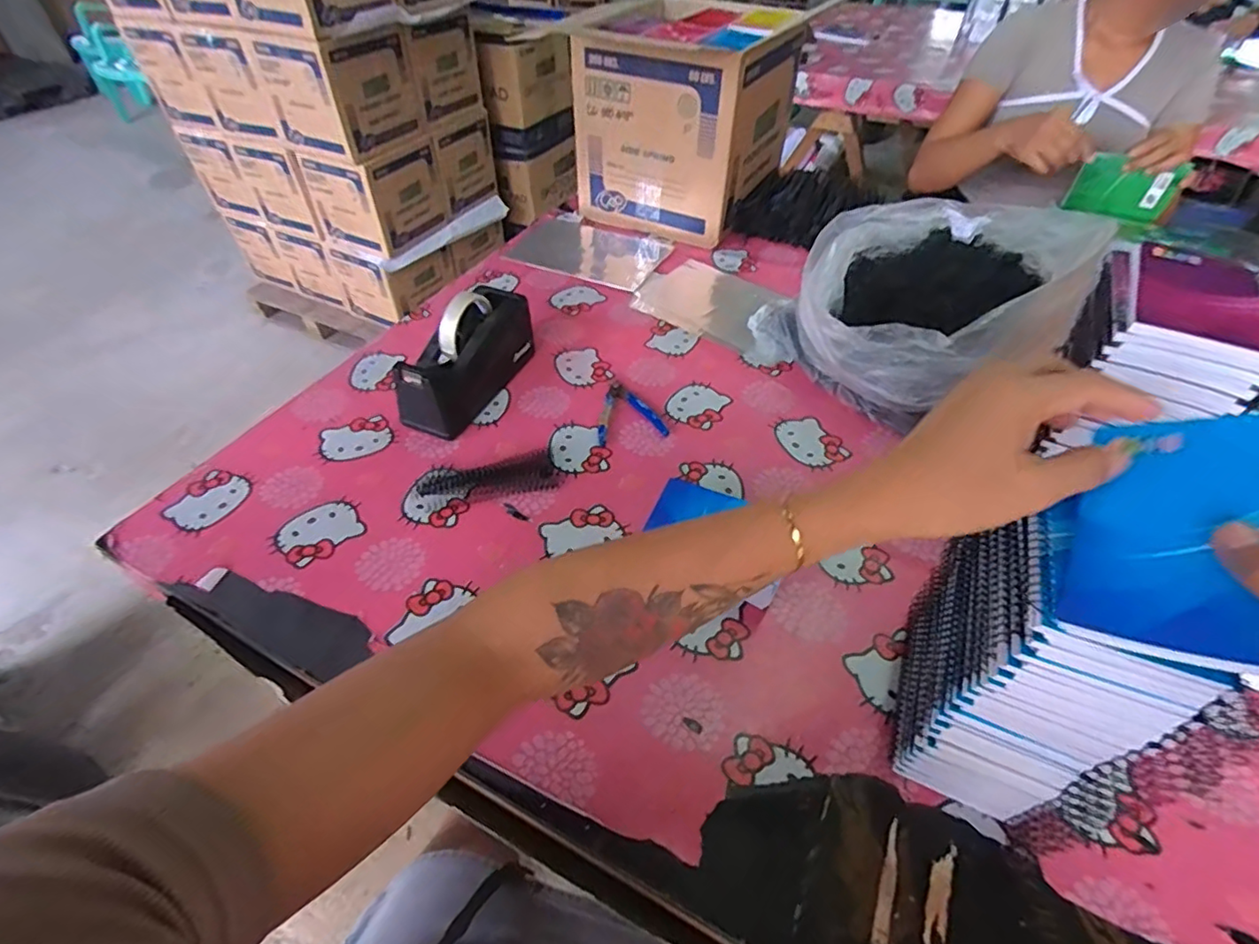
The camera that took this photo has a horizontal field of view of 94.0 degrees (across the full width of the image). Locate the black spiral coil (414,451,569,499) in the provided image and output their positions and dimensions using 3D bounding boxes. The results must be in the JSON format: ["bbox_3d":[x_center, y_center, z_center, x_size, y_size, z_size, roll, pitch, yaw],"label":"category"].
[{"bbox_3d":[-0.152,0.007,0.649,0.150,0.012,0.054,-12,48,-12],"label":"black spiral coil"}]

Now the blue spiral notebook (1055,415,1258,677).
[{"bbox_3d":[0.271,0.028,0.291,0.084,0.011,0.130,-3,54,53],"label":"blue spiral notebook"}]

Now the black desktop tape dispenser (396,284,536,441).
[{"bbox_3d":[-0.194,-0.144,0.714,0.069,0.119,0.198,19,49,16],"label":"black desktop tape dispenser"}]

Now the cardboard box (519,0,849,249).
[{"bbox_3d":[0.099,-0.622,1.043,0.326,0.284,0.317,27,52,22],"label":"cardboard box"}]

